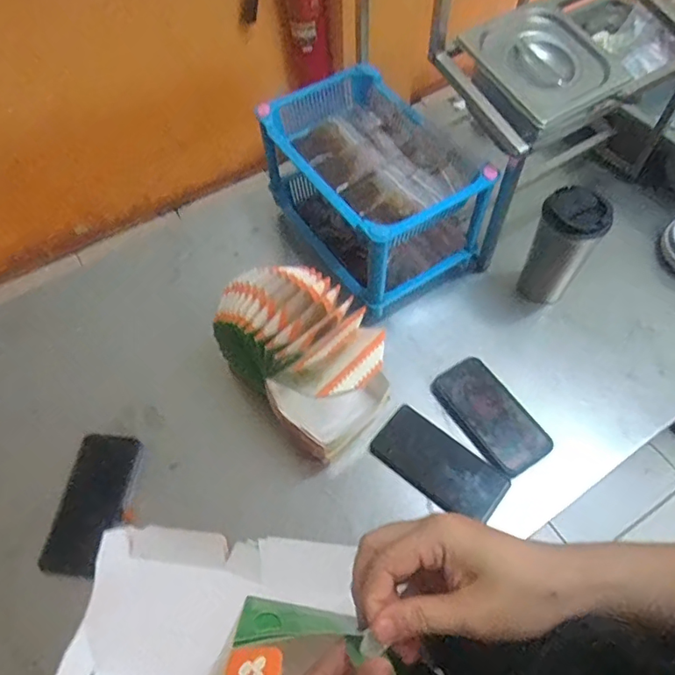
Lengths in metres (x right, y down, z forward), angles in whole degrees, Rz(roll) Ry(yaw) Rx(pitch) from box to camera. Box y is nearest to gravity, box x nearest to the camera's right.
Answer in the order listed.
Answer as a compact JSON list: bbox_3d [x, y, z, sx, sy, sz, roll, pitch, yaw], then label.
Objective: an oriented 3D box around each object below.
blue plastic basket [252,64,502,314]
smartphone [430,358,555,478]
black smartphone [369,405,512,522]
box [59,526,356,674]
[{"bbox_3d":[0.048,-0.213,0.764,0.189,0.188,0.289,-34,65,-17],"label":"blue plastic basket"},{"bbox_3d":[0.206,0.102,0.691,0.085,0.014,0.160,-32,64,-16],"label":"smartphone"},{"bbox_3d":[0.131,0.163,0.662,0.167,0.008,0.082,35,66,19],"label":"black smartphone"},{"bbox_3d":[-0.141,0.308,0.562,0.279,0.032,0.178,4,60,4],"label":"box"}]

